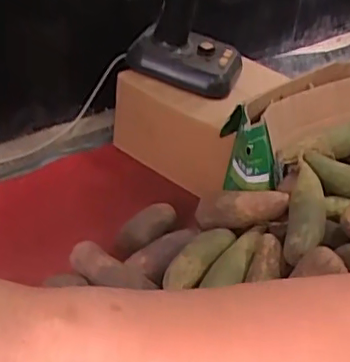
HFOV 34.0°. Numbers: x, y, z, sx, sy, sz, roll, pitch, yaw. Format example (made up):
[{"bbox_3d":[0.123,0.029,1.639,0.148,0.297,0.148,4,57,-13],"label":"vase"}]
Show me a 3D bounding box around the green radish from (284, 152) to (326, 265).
[{"bbox_3d":[0.208,0.039,0.897,0.058,0.045,0.209,11,51,7],"label":"green radish"}]

